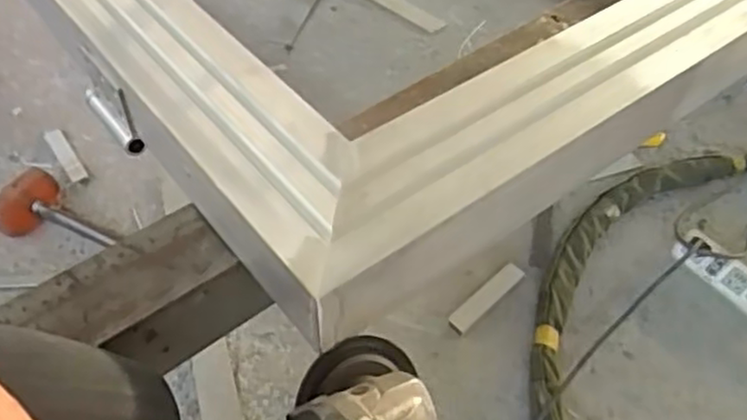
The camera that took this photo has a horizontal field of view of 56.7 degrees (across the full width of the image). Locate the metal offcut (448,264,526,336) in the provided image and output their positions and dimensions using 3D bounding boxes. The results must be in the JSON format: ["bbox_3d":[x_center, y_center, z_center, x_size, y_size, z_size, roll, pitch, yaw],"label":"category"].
[{"bbox_3d":[0.165,0.127,1.010,0.145,0.009,0.033,-36,58,-28],"label":"metal offcut"}]

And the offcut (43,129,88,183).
[{"bbox_3d":[-0.533,-0.094,1.197,0.030,0.016,0.134,-29,55,-24],"label":"offcut"}]

